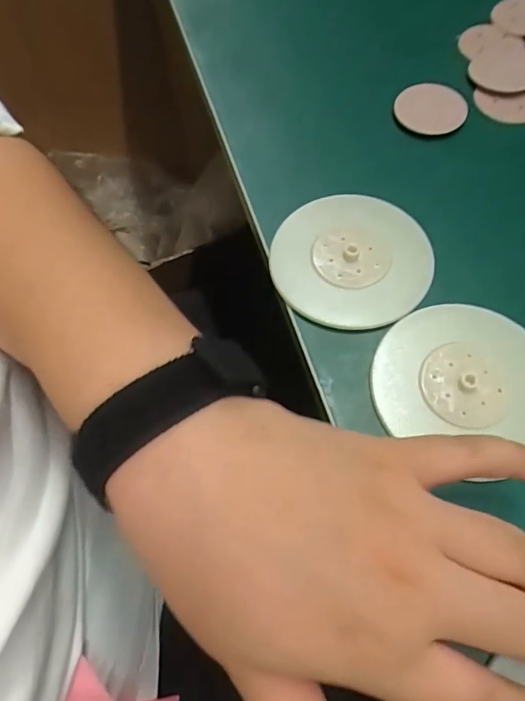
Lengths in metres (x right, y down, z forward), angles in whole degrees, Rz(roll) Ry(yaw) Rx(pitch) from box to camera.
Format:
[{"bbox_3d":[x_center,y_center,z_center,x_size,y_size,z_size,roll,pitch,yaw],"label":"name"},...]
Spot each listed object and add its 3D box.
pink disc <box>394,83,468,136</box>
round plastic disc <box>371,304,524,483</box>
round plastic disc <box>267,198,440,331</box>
[{"bbox_3d":[0.105,-0.150,0.294,0.038,0.007,0.042,-40,70,-16],"label":"pink disc"},{"bbox_3d":[0.096,0.014,0.221,0.077,0.011,0.081,-1,65,1],"label":"round plastic disc"},{"bbox_3d":[0.047,-0.051,0.253,0.082,0.014,0.079,-1,65,1],"label":"round plastic disc"}]

